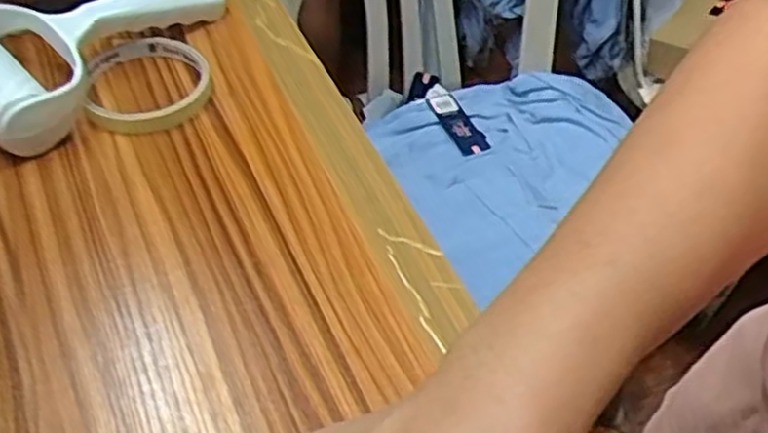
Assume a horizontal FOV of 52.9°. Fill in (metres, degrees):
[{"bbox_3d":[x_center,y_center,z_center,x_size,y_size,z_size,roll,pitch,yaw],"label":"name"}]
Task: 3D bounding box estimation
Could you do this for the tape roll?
[{"bbox_3d":[-0.152,-0.085,0.502,0.080,0.018,0.081,-7,48,-7],"label":"tape roll"}]

